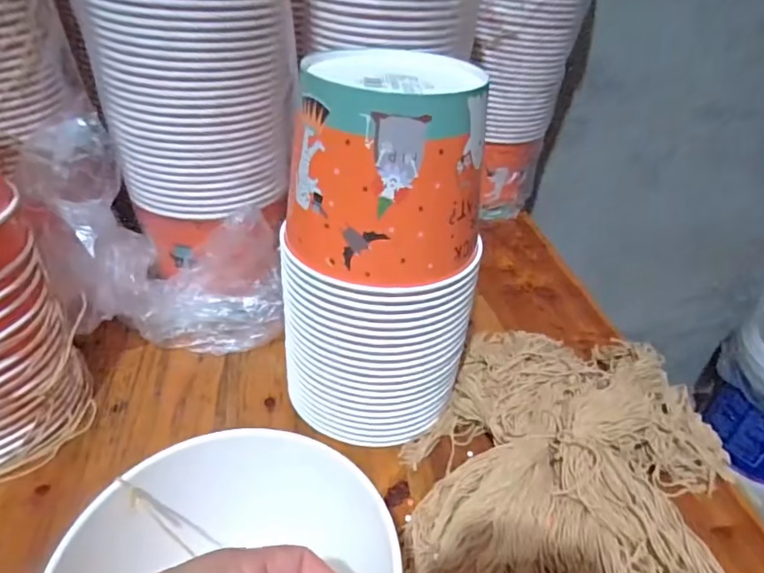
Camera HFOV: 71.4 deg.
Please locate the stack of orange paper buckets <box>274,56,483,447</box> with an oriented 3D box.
[{"bbox_3d":[0.002,-0.023,0.443,0.150,0.293,0.138,22,39,22],"label":"stack of orange paper buckets"}]

